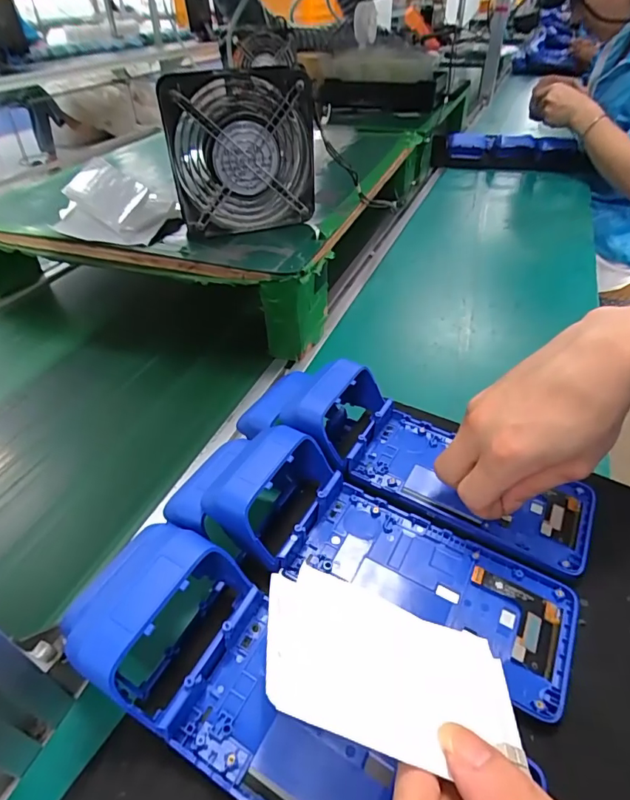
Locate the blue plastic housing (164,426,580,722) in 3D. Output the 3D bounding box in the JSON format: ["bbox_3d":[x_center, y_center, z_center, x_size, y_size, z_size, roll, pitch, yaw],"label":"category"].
[{"bbox_3d":[0.031,0.084,0.292,0.251,0.054,0.093,19,46,22],"label":"blue plastic housing"}]

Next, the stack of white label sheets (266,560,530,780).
[{"bbox_3d":[0.035,0.115,0.201,0.120,0.013,0.067,26,31,-13],"label":"stack of white label sheets"}]

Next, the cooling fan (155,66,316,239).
[{"bbox_3d":[-0.076,-0.265,0.505,0.155,0.146,0.056,-14,43,-14],"label":"cooling fan"}]

